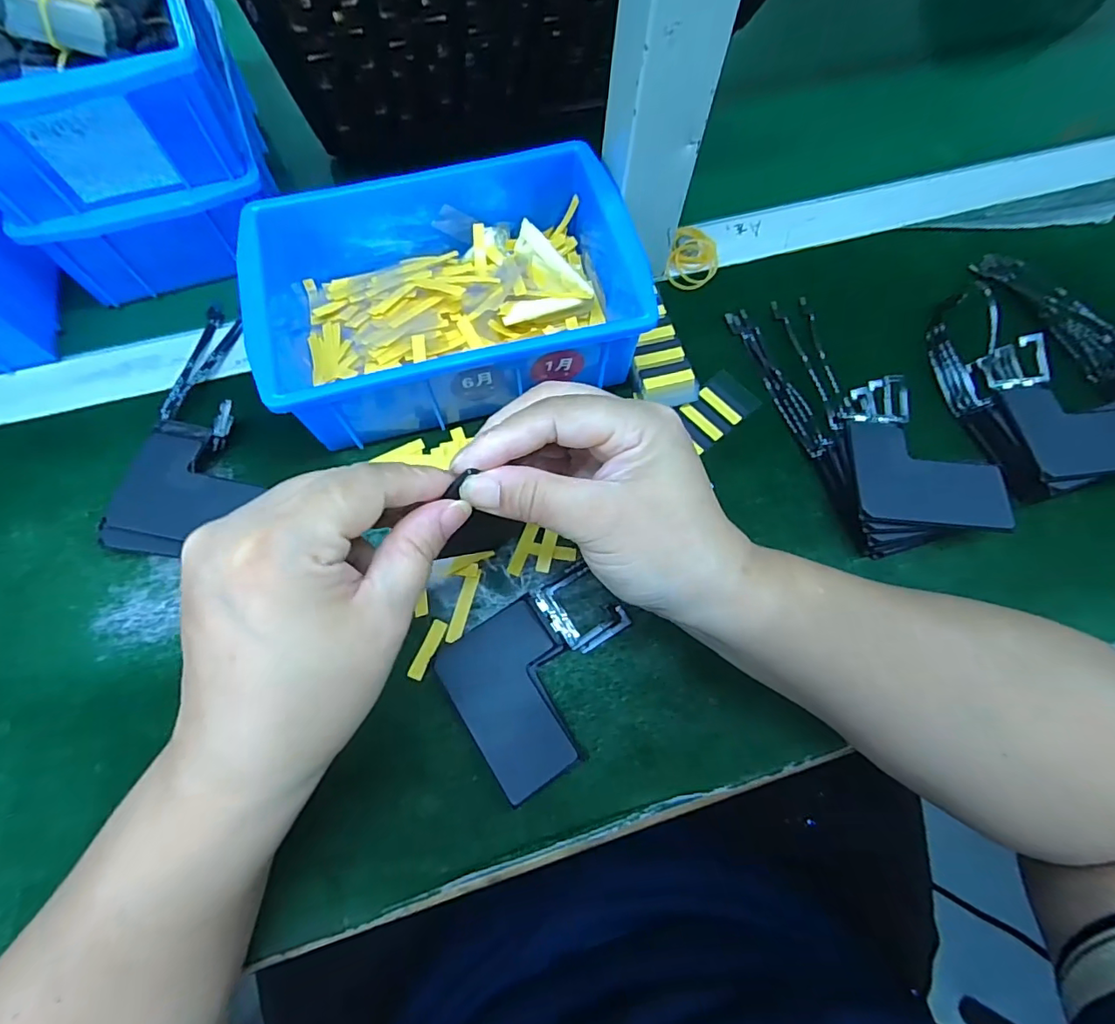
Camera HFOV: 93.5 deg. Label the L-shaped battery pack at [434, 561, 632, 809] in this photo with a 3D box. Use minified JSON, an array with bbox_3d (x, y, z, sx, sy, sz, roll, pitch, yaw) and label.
[{"bbox_3d":[-0.003,0.077,0.252,0.089,0.011,0.076,-33,73,-13],"label":"L-shaped battery pack"}]

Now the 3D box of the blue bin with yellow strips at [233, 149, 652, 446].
[{"bbox_3d":[-0.060,-0.124,0.299,0.196,0.065,0.135,-14,70,-7],"label":"blue bin with yellow strips"}]

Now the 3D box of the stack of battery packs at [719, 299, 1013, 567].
[{"bbox_3d":[0.173,-0.062,0.302,0.077,0.034,0.173,-13,70,-6],"label":"stack of battery packs"}]

